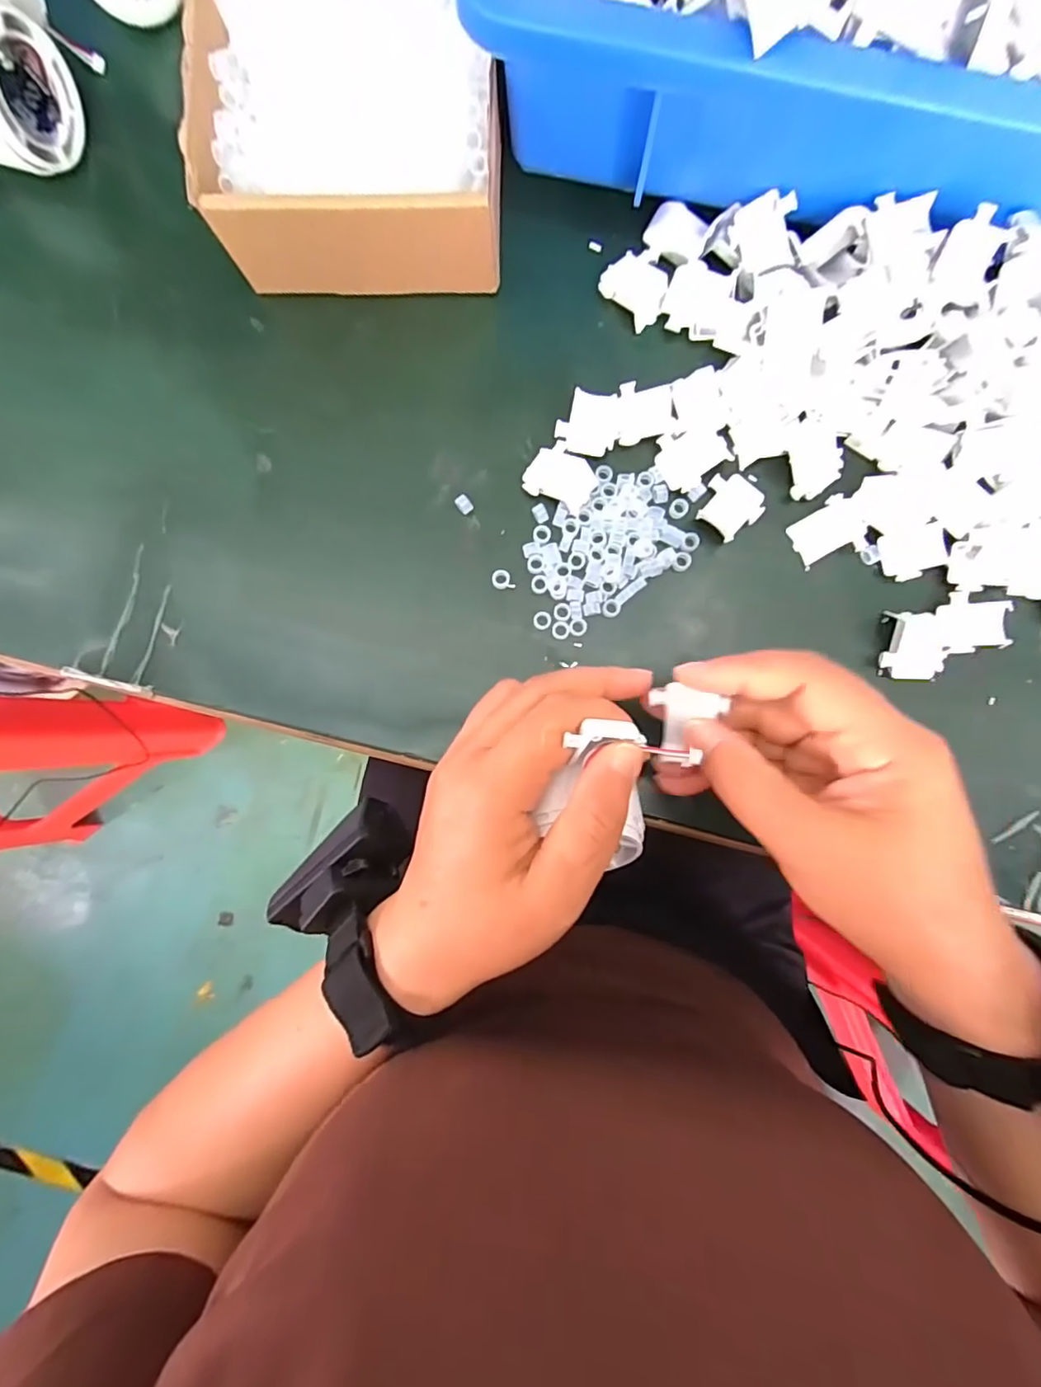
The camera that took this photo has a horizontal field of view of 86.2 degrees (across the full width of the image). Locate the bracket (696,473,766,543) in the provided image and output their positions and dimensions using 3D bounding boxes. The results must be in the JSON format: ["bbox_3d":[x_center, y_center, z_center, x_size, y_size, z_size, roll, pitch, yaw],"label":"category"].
[{"bbox_3d":[0.105,-0.095,0.278,0.029,0.005,0.029,41,90,1],"label":"bracket"}]

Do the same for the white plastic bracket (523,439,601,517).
[{"bbox_3d":[0.021,-0.108,0.280,0.033,0.004,0.029,32,89,1],"label":"white plastic bracket"}]

